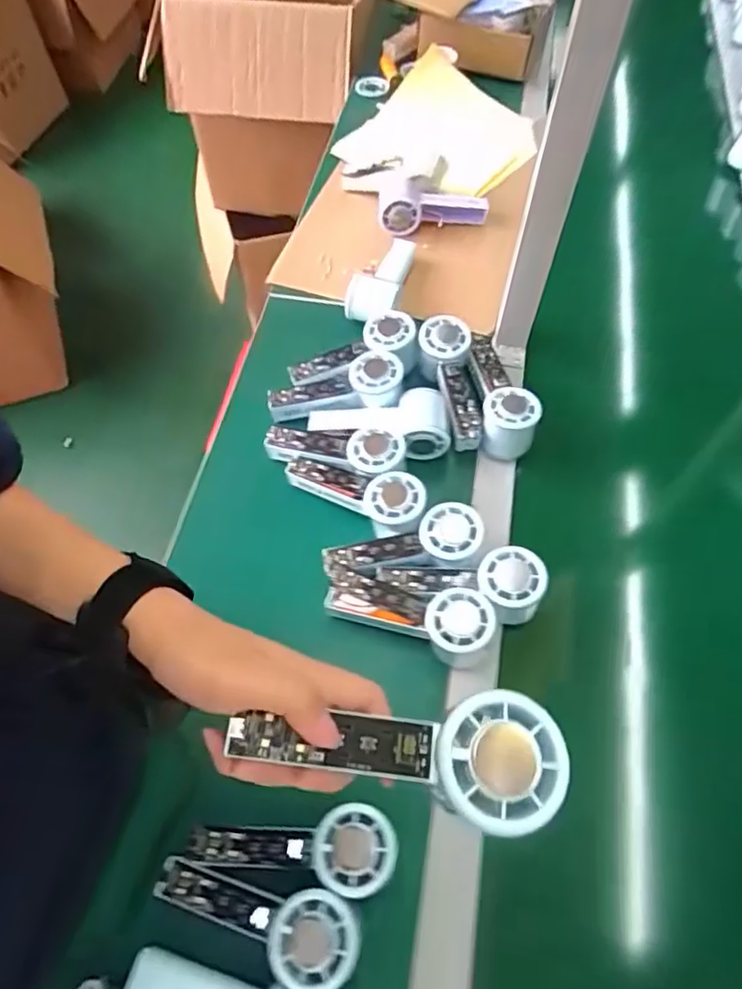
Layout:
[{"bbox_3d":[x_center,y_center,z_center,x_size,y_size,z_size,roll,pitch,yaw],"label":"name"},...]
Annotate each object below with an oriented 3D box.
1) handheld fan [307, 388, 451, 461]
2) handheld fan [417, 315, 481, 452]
[{"bbox_3d":[0.008,-0.074,0.649,0.149,0.048,0.066,-2,61,-1],"label":"handheld fan"},{"bbox_3d":[0.091,-0.123,0.683,0.053,0.056,0.151,-9,75,-5],"label":"handheld fan"}]

